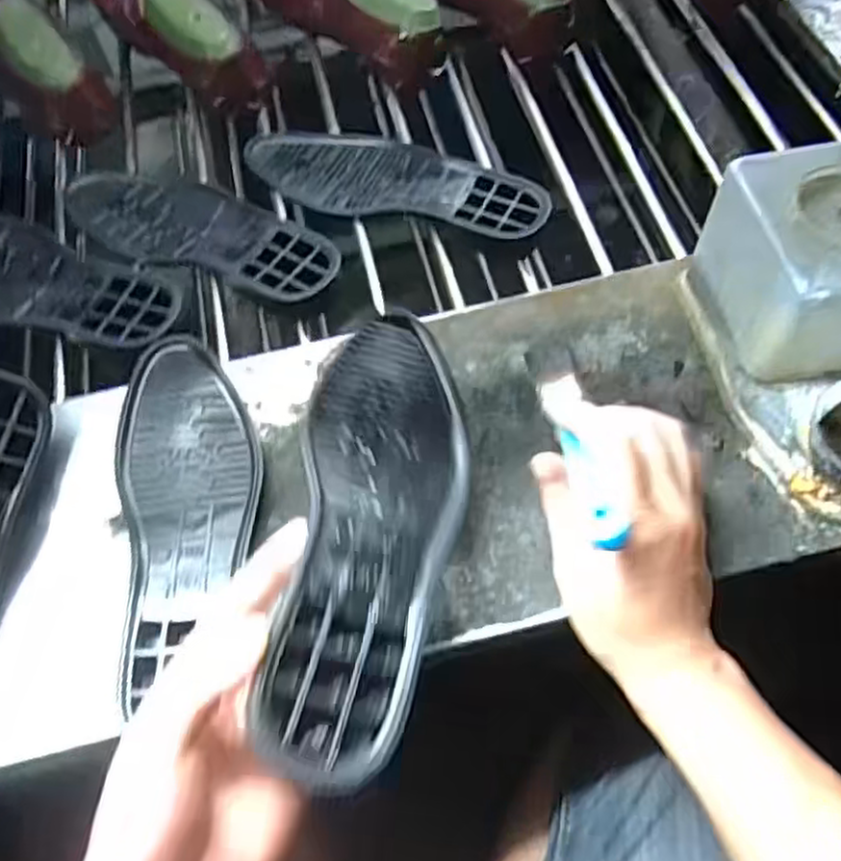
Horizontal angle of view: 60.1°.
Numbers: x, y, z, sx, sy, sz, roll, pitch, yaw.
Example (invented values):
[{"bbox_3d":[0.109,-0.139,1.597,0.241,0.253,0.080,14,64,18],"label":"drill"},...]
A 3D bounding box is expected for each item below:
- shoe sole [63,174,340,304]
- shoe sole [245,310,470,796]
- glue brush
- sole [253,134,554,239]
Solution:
[{"bbox_3d":[-0.185,-0.170,0.612,0.259,0.028,0.086,23,66,14],"label":"shoe sole"},{"bbox_3d":[-0.023,0.037,0.381,0.084,0.031,0.266,4,51,5],"label":"shoe sole"},{"bbox_3d":[0.085,-0.004,0.399,0.026,0.024,0.143,-9,45,-1],"label":"glue brush"},{"bbox_3d":[-0.019,-0.225,0.643,0.265,0.020,0.094,13,64,10],"label":"sole"}]

